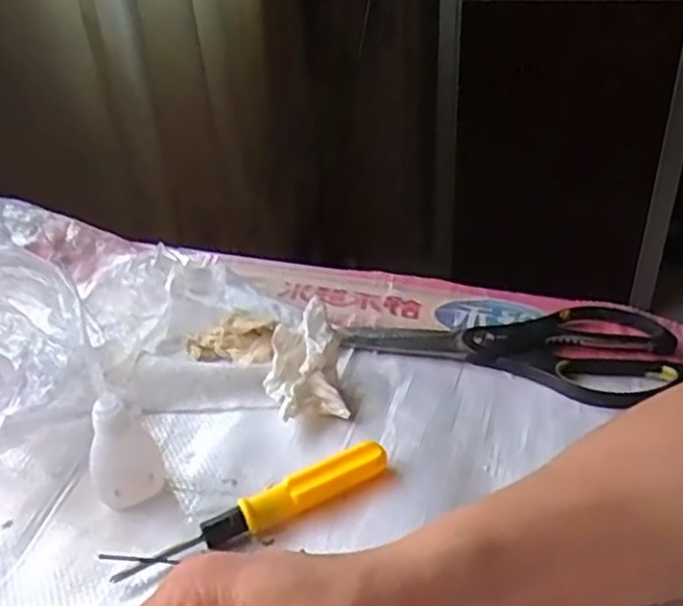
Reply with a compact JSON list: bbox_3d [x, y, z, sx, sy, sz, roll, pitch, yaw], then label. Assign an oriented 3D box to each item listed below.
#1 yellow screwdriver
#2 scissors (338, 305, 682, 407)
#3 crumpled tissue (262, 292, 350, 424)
[{"bbox_3d":[-0.040,0.104,0.344,0.138,0.023,0.014,-17,36,-20],"label":"yellow screwdriver"},{"bbox_3d":[0.109,0.023,0.454,0.203,0.011,0.095,8,35,17],"label":"scissors"},{"bbox_3d":[-0.022,0.037,0.408,0.044,0.054,0.048,-9,34,-10],"label":"crumpled tissue"}]

